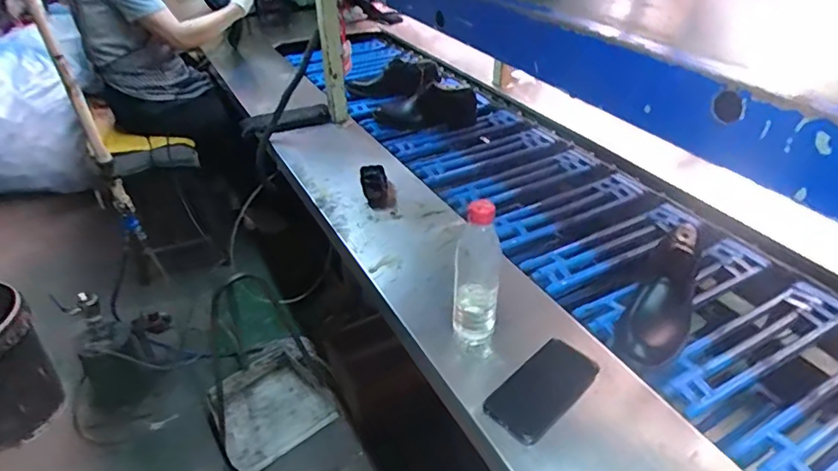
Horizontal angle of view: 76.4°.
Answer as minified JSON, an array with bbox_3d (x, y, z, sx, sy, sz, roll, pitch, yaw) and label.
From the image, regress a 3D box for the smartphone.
[{"bbox_3d":[0.162,0.200,0.699,0.160,0.014,0.082,-31,50,-30],"label":"smartphone"}]

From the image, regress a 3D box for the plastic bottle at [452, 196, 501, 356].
[{"bbox_3d":[0.081,0.058,0.724,0.063,0.234,0.052,4,36,9],"label":"plastic bottle"}]

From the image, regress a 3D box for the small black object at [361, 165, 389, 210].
[{"bbox_3d":[-0.093,-0.106,1.128,0.055,0.021,0.133,-1,47,-9],"label":"small black object"}]

